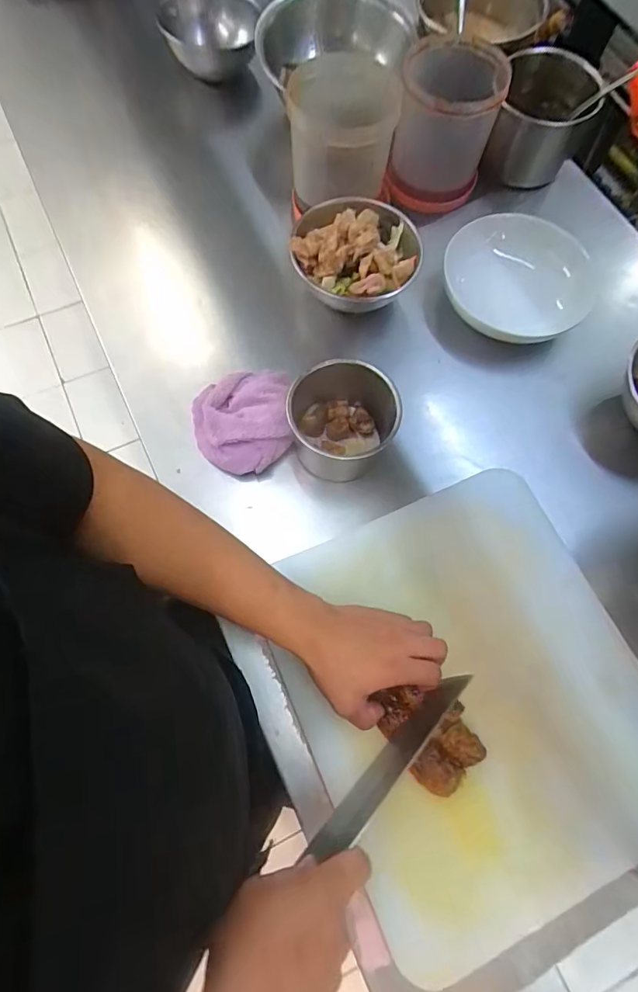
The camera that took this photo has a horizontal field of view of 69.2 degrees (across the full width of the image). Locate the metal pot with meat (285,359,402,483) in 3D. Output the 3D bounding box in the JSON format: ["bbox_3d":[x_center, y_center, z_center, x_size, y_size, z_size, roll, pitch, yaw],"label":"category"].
[{"bbox_3d":[0.029,-0.088,0.546,0.118,0.101,0.107,-17,73,-7],"label":"metal pot with meat"}]

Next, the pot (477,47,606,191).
[{"bbox_3d":[0.337,-0.577,0.716,0.136,0.119,0.145,0,71,-1],"label":"pot"}]

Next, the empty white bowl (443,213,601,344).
[{"bbox_3d":[0.270,-0.296,0.629,0.194,0.055,0.159,24,72,7],"label":"empty white bowl"}]

